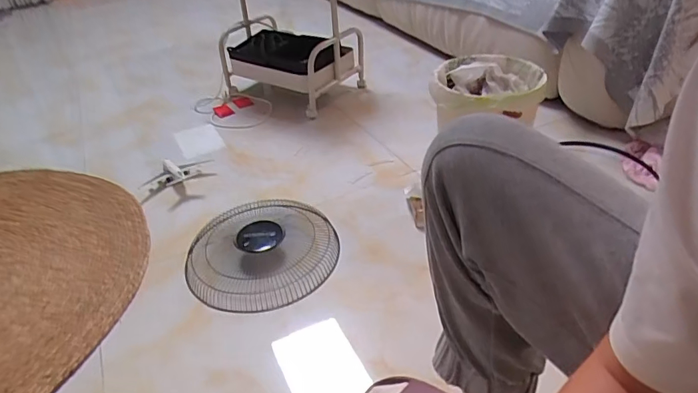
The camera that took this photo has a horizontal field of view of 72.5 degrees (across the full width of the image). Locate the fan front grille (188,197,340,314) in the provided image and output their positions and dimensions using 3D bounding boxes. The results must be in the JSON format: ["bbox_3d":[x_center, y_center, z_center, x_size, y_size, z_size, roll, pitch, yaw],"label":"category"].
[{"bbox_3d":[-0.179,0.104,1.003,0.296,0.050,0.298,-2,36,4],"label":"fan front grille"}]

